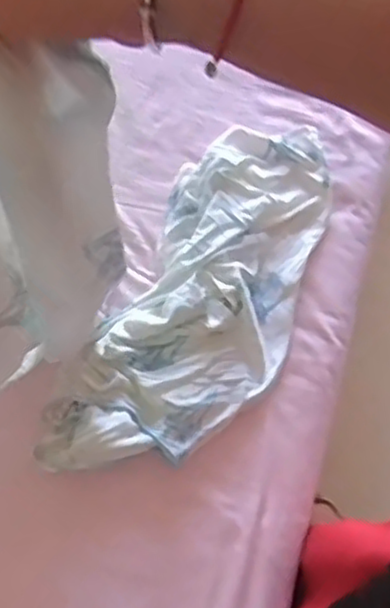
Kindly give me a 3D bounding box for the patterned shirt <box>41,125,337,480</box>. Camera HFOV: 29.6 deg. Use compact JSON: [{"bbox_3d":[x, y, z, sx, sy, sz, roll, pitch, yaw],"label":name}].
[{"bbox_3d":[0.020,-0.014,0.967,0.235,0.043,0.557,26,70,8],"label":"patterned shirt"}]

